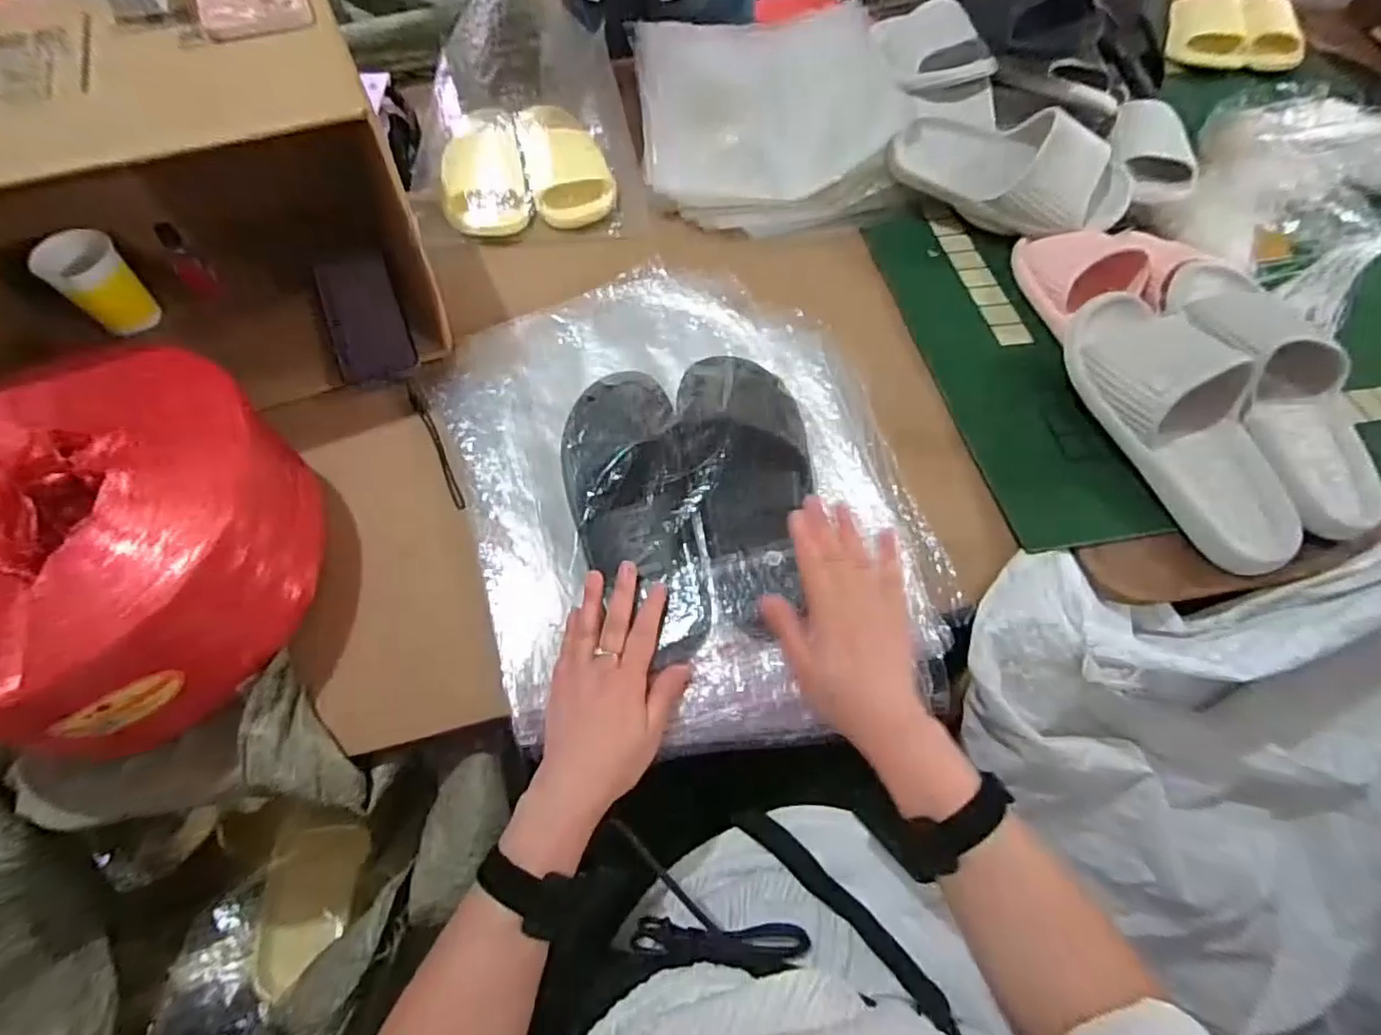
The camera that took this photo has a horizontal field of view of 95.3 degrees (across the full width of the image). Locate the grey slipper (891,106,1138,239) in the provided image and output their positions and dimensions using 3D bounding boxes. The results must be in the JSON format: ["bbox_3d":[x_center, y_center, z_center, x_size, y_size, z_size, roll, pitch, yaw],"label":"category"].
[{"bbox_3d":[0.370,-0.400,0.724,0.269,0.092,0.100,21,63,11],"label":"grey slipper"}]

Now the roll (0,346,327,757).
[{"bbox_3d":[-0.440,0.027,0.477,0.244,0.134,0.266,0,61,0],"label":"roll"}]

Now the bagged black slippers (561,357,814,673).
[{"bbox_3d":[0.002,-0.036,0.536,0.205,0.068,0.263,-13,62,-7],"label":"bagged black slippers"}]

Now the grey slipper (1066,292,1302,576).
[{"bbox_3d":[0.449,-0.091,0.568,0.099,0.080,0.285,-20,75,-11],"label":"grey slipper"}]

